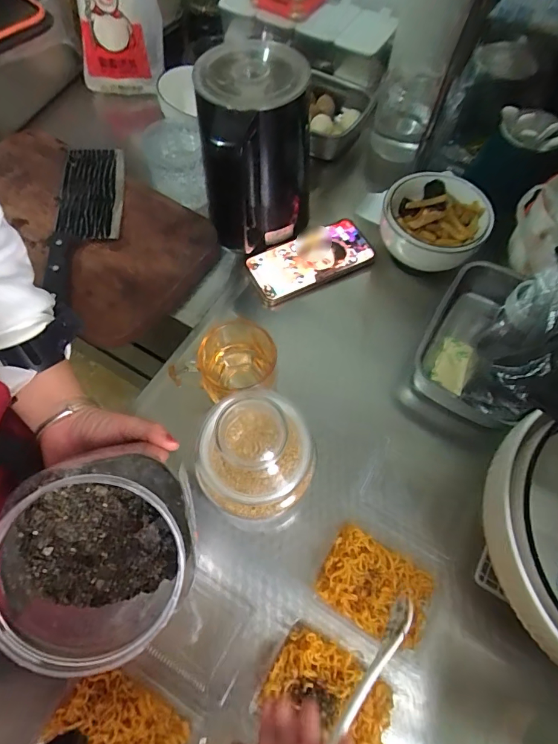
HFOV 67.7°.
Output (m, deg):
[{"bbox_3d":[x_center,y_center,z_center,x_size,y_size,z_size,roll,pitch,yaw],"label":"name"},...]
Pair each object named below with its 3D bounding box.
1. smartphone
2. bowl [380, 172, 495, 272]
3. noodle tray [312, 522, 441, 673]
[{"bbox_3d":[0.038,-0.145,0.540,0.158,0.014,0.084,-25,69,-11],"label":"smartphone"},{"bbox_3d":[0.191,-0.184,0.523,0.120,0.062,0.122,0,65,-1],"label":"bowl"},{"bbox_3d":[0.089,0.194,0.374,0.104,0.027,0.082,28,67,12],"label":"noodle tray"}]

